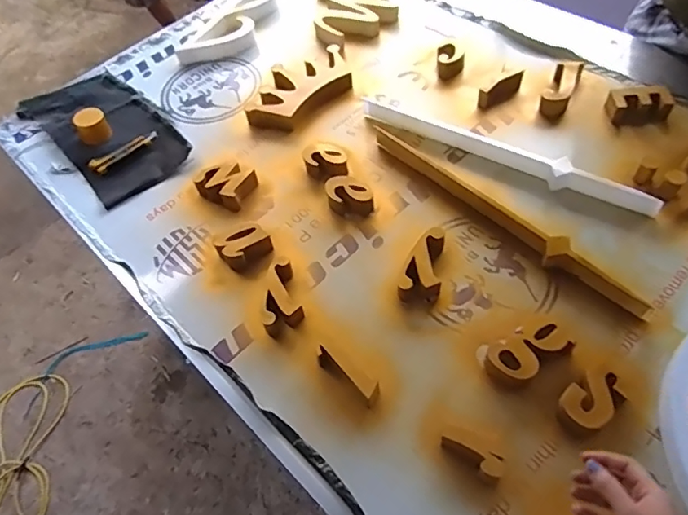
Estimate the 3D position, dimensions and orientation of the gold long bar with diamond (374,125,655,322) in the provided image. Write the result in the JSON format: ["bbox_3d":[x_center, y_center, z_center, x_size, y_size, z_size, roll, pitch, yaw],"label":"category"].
[{"bbox_3d":[0.274,-0.091,0.937,0.057,0.035,0.612,-38,61,-21],"label":"gold long bar with diamond"}]

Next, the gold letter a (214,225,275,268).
[{"bbox_3d":[-0.182,-0.022,0.938,0.089,0.041,0.065,-33,59,-18],"label":"gold letter a"}]

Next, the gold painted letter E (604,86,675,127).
[{"bbox_3d":[0.605,-0.309,1.060,0.121,0.051,0.072,-4,55,1],"label":"gold painted letter E"}]

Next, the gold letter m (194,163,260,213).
[{"bbox_3d":[-0.238,-0.146,1.030,0.115,0.039,0.091,18,58,15],"label":"gold letter m"}]

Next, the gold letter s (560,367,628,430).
[{"bbox_3d":[0.357,0.202,0.732,0.099,0.046,0.067,-33,59,-18],"label":"gold letter s"}]

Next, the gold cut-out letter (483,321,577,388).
[{"bbox_3d":[0.275,0.145,0.778,0.125,0.043,0.074,-32,59,-17],"label":"gold cut-out letter"}]

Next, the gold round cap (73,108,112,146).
[{"bbox_3d":[-0.557,-0.291,1.135,0.065,0.056,0.070,-2,53,2],"label":"gold round cap"}]

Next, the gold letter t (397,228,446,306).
[{"bbox_3d":[0.139,0.012,0.874,0.066,0.050,0.144,16,70,15],"label":"gold letter t"}]

